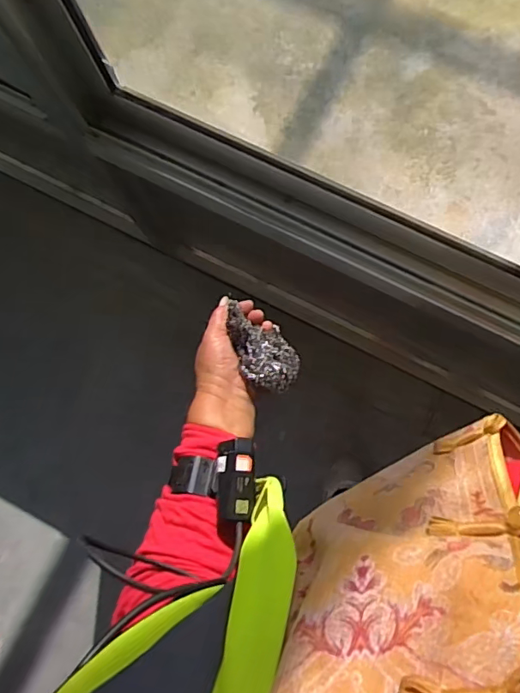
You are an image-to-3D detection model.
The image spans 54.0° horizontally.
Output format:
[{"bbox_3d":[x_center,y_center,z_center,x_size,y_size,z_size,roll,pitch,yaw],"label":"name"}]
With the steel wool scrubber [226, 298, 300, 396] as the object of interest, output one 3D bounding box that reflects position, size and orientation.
[{"bbox_3d":[-0.007,0.008,0.543,0.098,0.078,0.042,38,129,-23],"label":"steel wool scrubber"}]

